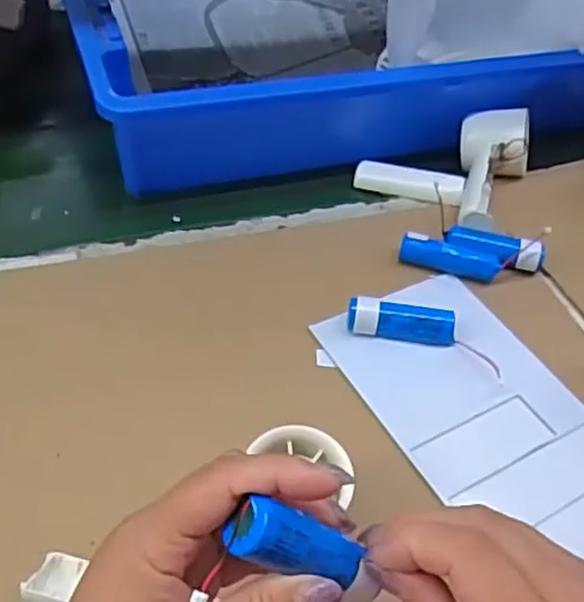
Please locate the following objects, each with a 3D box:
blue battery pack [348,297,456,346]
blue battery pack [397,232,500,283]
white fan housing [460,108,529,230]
[{"bbox_3d":[0.075,0.015,0.496,0.072,0.023,0.020,9,46,2],"label":"blue battery pack"},{"bbox_3d":[0.118,-0.032,0.545,0.074,0.023,0.018,17,47,10],"label":"blue battery pack"},{"bbox_3d":[0.159,-0.109,0.600,0.063,0.047,0.125,20,47,13],"label":"white fan housing"}]

